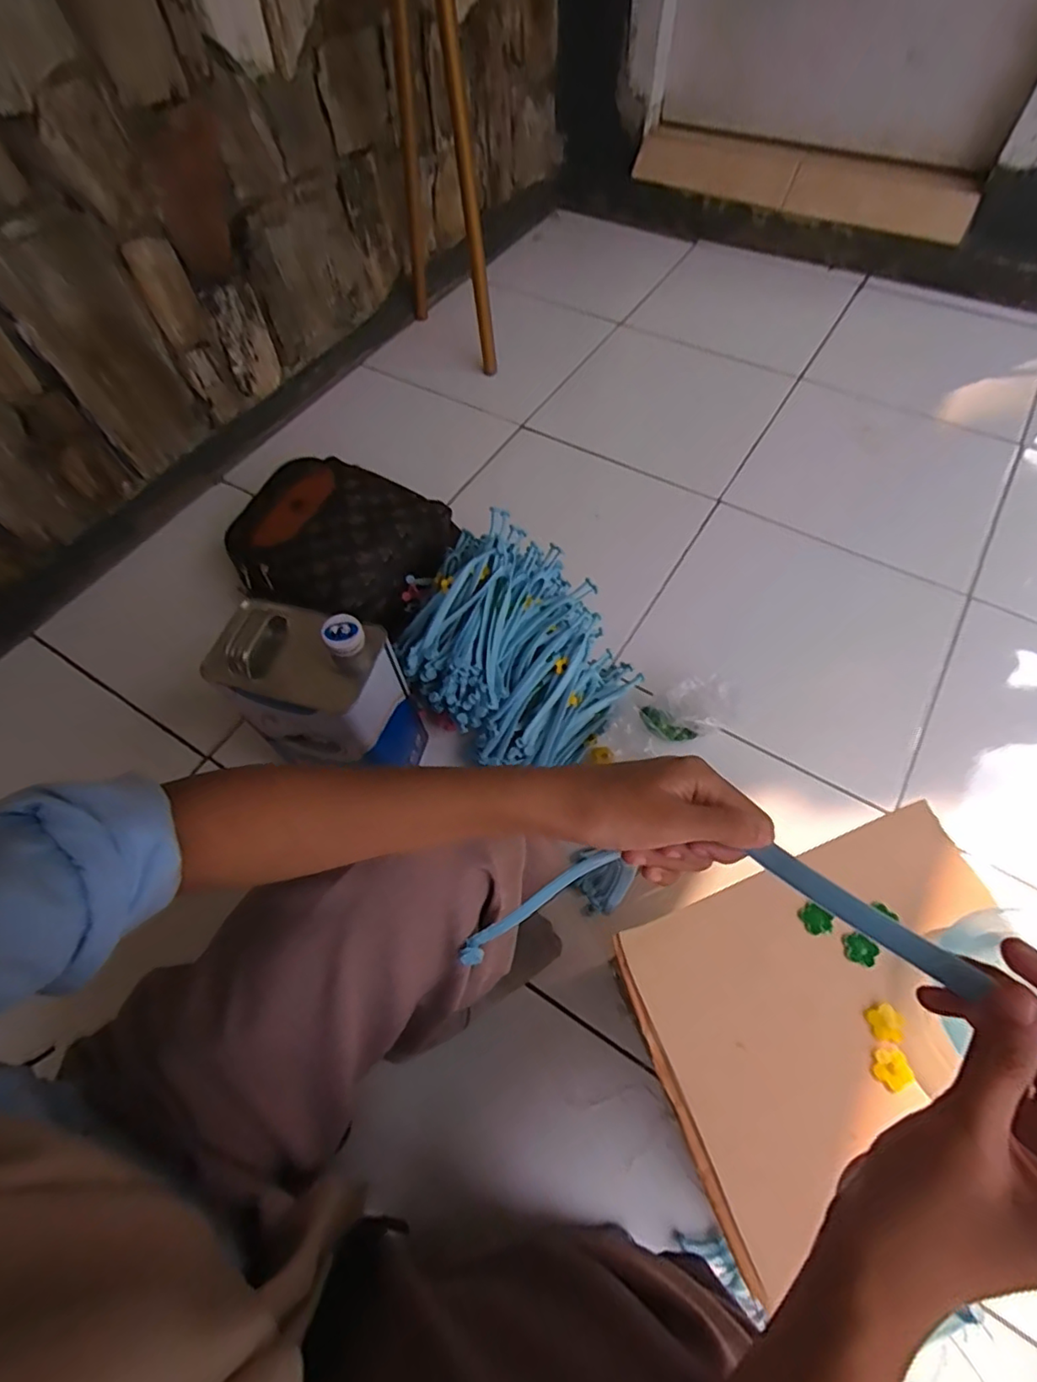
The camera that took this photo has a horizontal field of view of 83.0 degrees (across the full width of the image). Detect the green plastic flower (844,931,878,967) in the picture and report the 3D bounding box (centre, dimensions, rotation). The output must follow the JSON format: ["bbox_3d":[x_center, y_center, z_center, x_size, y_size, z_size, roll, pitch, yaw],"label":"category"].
[{"bbox_3d":[0.251,0.189,0.430,0.021,0.004,0.021,15,62,11],"label":"green plastic flower"}]

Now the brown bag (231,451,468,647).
[{"bbox_3d":[-0.263,-0.204,0.847,0.306,0.127,0.218,15,62,10],"label":"brown bag"}]

